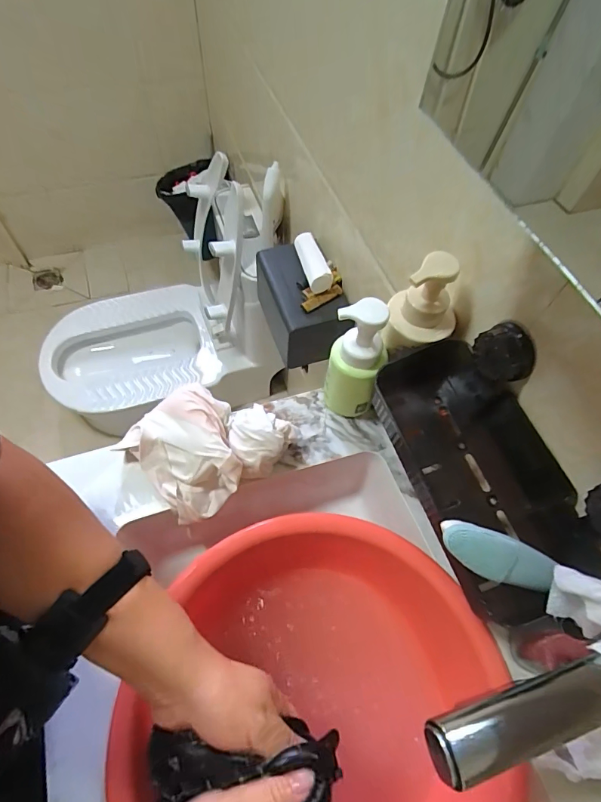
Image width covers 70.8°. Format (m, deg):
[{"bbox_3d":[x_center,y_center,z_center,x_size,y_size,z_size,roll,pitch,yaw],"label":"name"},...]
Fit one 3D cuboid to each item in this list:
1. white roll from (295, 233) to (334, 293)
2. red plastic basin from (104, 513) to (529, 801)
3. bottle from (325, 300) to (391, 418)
[{"bbox_3d":[0.022,-0.246,0.732,0.044,0.029,0.130,-11,62,-10],"label":"white roll"},{"bbox_3d":[0.024,0.302,0.435,0.361,0.135,0.371,1,60,-2],"label":"red plastic basin"},{"bbox_3d":[0.061,-0.041,0.476,0.061,0.161,0.047,15,61,5],"label":"bottle"}]

